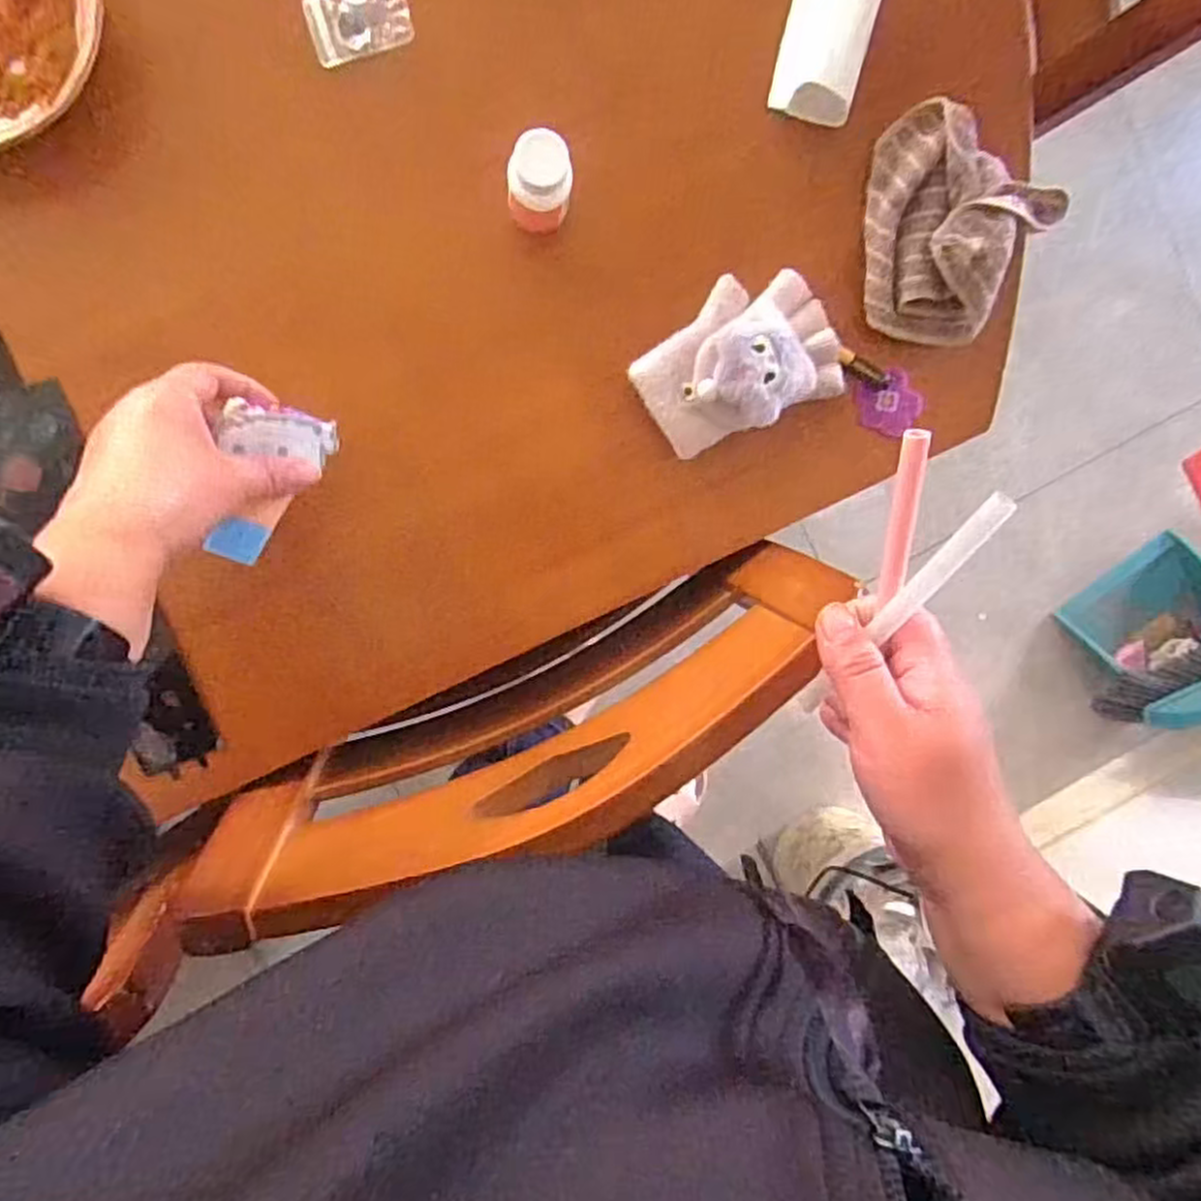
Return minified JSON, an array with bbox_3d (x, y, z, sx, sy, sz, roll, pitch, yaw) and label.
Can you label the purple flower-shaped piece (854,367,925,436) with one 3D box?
[{"bbox_3d":[0.192,-0.130,0.511,0.040,0.009,0.042,0,93,0],"label":"purple flower-shaped piece"}]

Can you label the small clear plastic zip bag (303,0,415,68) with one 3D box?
[{"bbox_3d":[-0.142,-0.341,0.449,0.059,0.004,0.035,-19,97,-3],"label":"small clear plastic zip bag"}]

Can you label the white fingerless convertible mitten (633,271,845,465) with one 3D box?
[{"bbox_3d":[0.087,-0.152,0.478,0.126,0.046,0.088,-24,98,-2],"label":"white fingerless convertible mitten"}]

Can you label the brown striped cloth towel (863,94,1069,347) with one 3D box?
[{"bbox_3d":[0.213,-0.233,0.481,0.112,0.045,0.120,32,92,-8],"label":"brown striped cloth towel"}]

